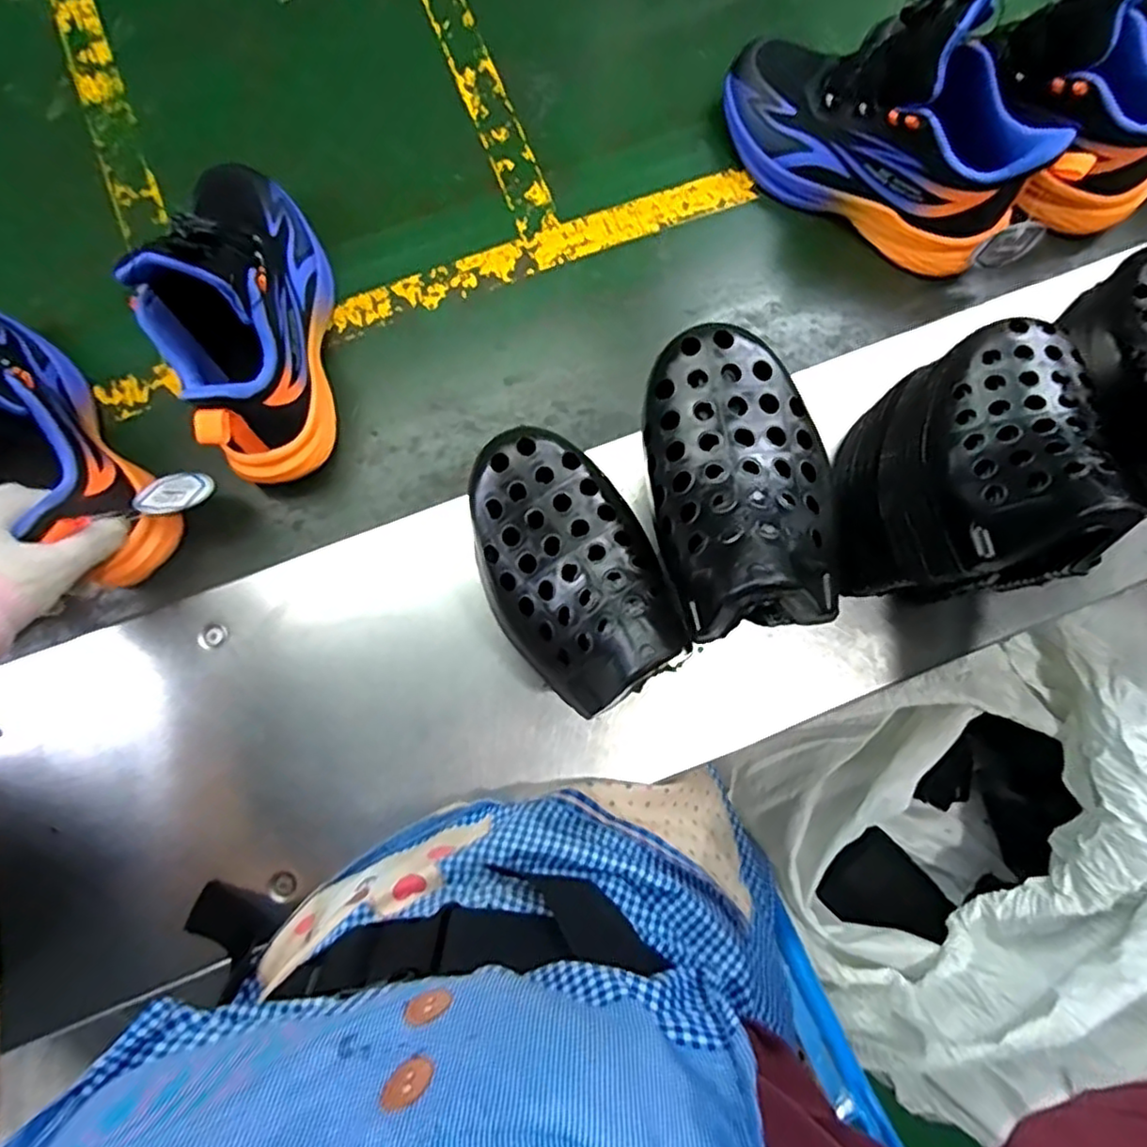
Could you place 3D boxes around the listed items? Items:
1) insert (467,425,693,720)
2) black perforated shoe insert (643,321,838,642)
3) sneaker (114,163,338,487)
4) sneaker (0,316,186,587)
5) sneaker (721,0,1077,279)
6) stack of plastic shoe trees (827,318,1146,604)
[{"bbox_3d":[-0.004,-0.006,0.323,0.081,0.050,0.137,-32,83,-6],"label":"insert"},{"bbox_3d":[0.078,-0.047,0.291,0.085,0.051,0.143,-4,81,-2],"label":"black perforated shoe insert"},{"bbox_3d":[-0.228,-0.189,0.447,0.087,0.142,0.231,-7,79,-2],"label":"sneaker"},{"bbox_3d":[-0.374,-0.098,0.420,0.083,0.140,0.231,-40,82,-8],"label":"sneaker"},{"bbox_3d":[0.225,-0.336,0.483,0.242,0.145,0.083,35,81,6],"label":"sneaker"},{"bbox_3d":[0.221,-0.058,0.393,0.082,0.184,0.134,3,81,-1],"label":"stack of plastic shoe trees"}]

